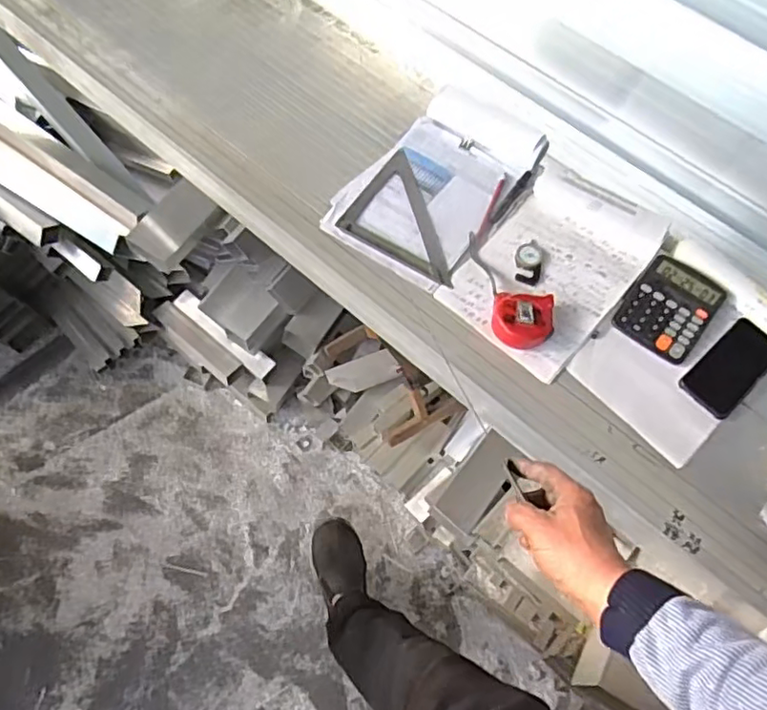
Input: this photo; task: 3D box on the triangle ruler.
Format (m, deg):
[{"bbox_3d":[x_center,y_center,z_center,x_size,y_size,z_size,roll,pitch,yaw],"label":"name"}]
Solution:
[{"bbox_3d":[0.005,-0.225,1.019,0.148,0.010,0.286,-9,63,-12],"label":"triangle ruler"}]

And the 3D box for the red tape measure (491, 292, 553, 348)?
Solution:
[{"bbox_3d":[0.208,-0.051,0.923,0.088,0.047,0.090,5,62,-1],"label":"red tape measure"}]

